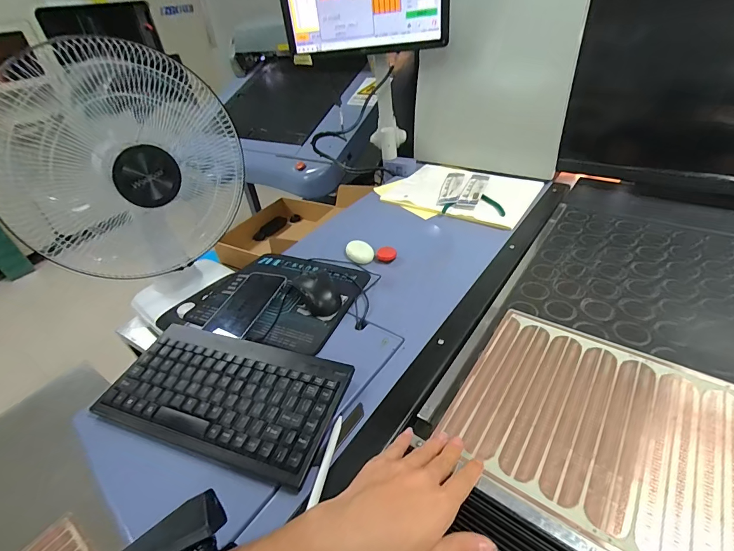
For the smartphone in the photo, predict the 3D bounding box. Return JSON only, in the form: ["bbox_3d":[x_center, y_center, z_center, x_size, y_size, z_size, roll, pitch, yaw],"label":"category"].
[{"bbox_3d":[-0.195,0.041,0.595,0.079,0.011,0.145,7,39,16],"label":"smartphone"}]

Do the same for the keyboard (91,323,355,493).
[{"bbox_3d":[-0.174,0.141,0.449,0.285,0.026,0.143,10,39,19],"label":"keyboard"}]

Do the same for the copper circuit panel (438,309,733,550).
[{"bbox_3d":[0.335,0.188,0.343,0.479,0.006,0.239,21,45,32],"label":"copper circuit panel"}]

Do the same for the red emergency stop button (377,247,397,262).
[{"bbox_3d":[0.040,-0.043,0.731,0.039,0.010,0.039,0,37,7],"label":"red emergency stop button"}]

